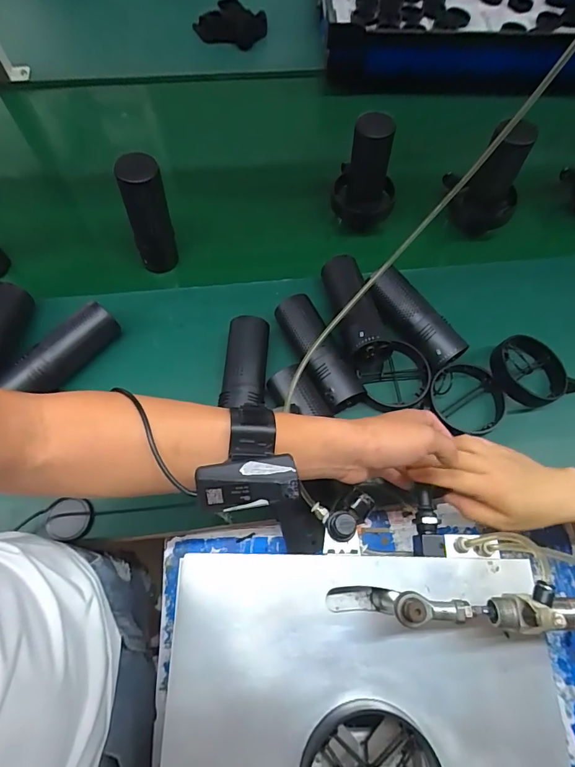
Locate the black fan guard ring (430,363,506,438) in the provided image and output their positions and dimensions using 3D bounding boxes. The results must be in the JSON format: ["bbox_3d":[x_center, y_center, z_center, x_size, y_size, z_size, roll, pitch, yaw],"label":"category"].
[{"bbox_3d":[0.236,0.022,0.557,0.089,0.023,0.098,-18,69,-9],"label":"black fan guard ring"}]

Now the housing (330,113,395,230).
[{"bbox_3d":[0.124,-0.314,0.624,0.100,0.147,0.081,18,68,6],"label":"housing"}]

